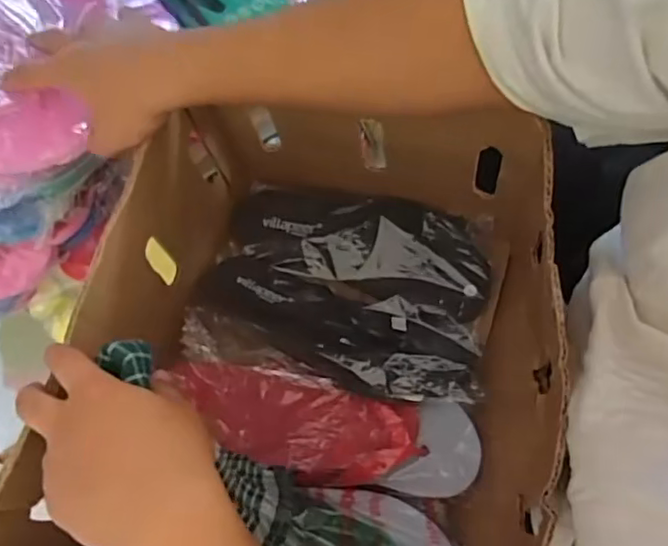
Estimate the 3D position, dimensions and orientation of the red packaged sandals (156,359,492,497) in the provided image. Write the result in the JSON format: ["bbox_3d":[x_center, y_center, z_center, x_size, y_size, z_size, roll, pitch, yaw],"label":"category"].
[{"bbox_3d":[-0.015,0.126,0.494,0.258,0.037,0.080,10,78,4],"label":"red packaged sandals"}]

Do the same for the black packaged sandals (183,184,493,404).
[{"bbox_3d":[0.009,0.006,0.542,0.251,0.101,0.186,12,78,4],"label":"black packaged sandals"}]

